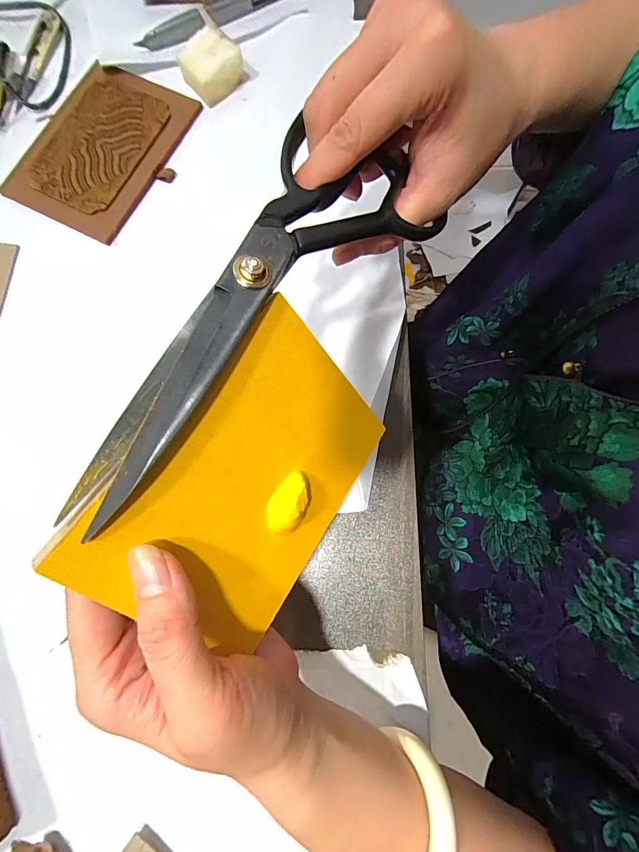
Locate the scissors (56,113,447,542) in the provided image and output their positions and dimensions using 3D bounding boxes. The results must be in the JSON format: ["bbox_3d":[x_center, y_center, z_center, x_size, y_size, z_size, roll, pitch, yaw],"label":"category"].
[{"bbox_3d":[-0.024,-0.052,0.166,0.072,0.023,0.212,32,73,7],"label":"scissors"}]

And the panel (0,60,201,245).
[{"bbox_3d":[-0.189,-0.242,0.335,0.120,0.009,0.150,26,80,5],"label":"panel"}]

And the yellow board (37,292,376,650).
[{"bbox_3d":[-0.026,0.023,0.173,0.097,0.004,0.135,48,65,-31],"label":"yellow board"}]

